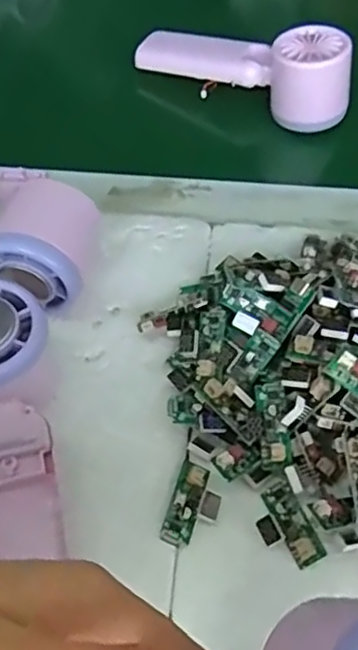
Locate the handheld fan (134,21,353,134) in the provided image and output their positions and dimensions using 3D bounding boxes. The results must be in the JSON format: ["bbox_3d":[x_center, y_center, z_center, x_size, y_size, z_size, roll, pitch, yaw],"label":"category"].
[{"bbox_3d":[0.049,-0.200,0.486,0.162,0.053,0.047,22,58,15],"label":"handheld fan"}]

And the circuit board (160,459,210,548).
[{"bbox_3d":[0.003,0.083,0.304,0.014,0.008,0.038,15,57,10],"label":"circuit board"}]

